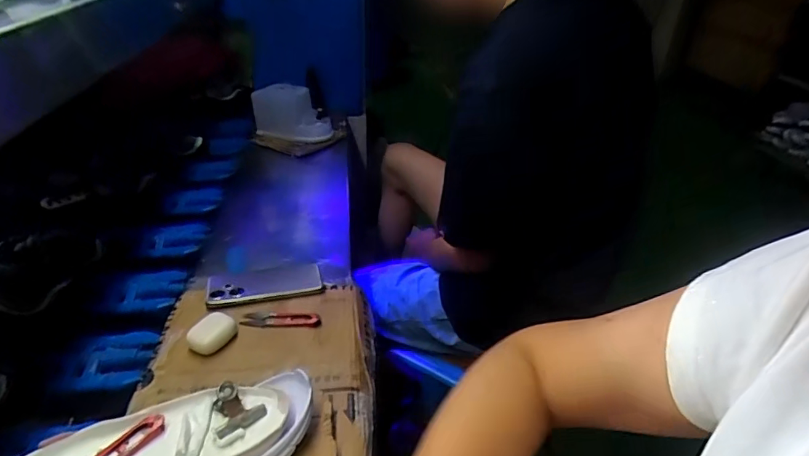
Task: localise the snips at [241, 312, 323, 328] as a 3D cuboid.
[{"bbox_3d":[-0.166,0.122,0.658,0.101,0.007,0.026,2,33,-2],"label":"snips"}]

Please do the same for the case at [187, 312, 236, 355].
[{"bbox_3d":[-0.241,0.132,0.613,0.038,0.028,0.051,18,35,21],"label":"case"}]

